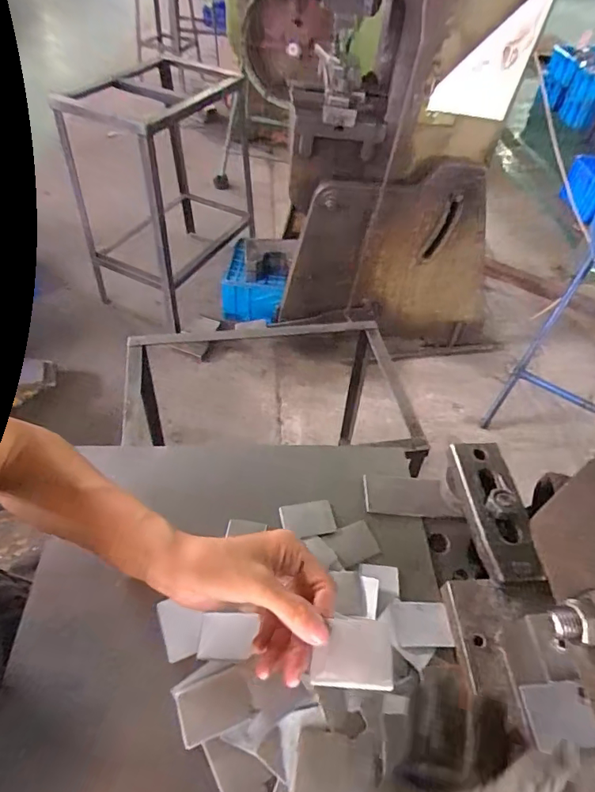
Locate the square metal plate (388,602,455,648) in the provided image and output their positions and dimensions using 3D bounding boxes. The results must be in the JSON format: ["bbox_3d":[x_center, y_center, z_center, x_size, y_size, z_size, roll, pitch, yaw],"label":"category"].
[{"bbox_3d":[0.102,0.189,0.392,0.048,0.004,0.035,4,48,-8],"label":"square metal plate"}]

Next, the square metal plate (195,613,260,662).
[{"bbox_3d":[-0.056,0.190,0.374,0.043,0.004,0.034,-1,53,8],"label":"square metal plate"}]

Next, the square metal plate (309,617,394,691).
[{"bbox_3d":[0.032,0.152,0.281,0.047,0.004,0.036,0,64,8],"label":"square metal plate"}]

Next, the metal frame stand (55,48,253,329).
[{"bbox_3d":[-0.454,-0.692,1.665,0.427,0.731,0.621,19,51,12],"label":"metal frame stand"}]

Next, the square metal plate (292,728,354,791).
[{"bbox_3d":[0.016,0.258,0.321,0.037,0.004,0.049,5,45,11],"label":"square metal plate"}]

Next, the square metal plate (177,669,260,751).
[{"bbox_3d":[-0.061,0.226,0.345,0.050,0.004,0.034,-17,52,-18],"label":"square metal plate"}]

